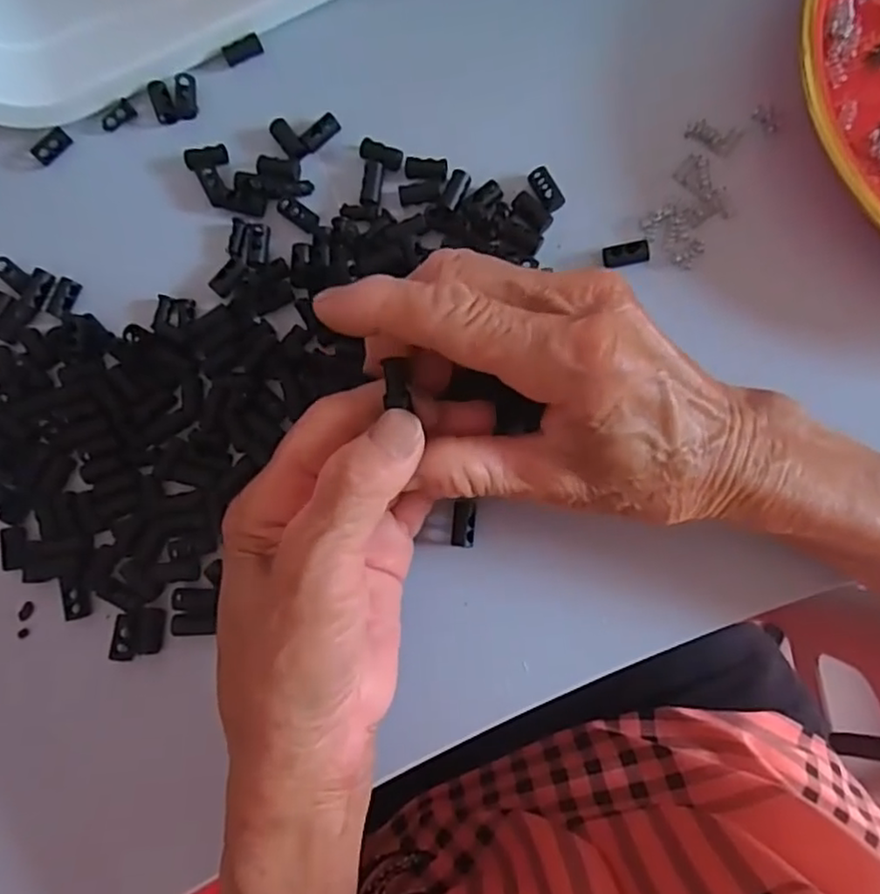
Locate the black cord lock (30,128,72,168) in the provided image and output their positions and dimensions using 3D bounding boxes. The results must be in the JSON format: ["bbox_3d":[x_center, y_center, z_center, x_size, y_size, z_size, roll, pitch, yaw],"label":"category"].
[{"bbox_3d":[-0.179,-0.138,0.307,0.007,0.008,0.017,42,88,9],"label":"black cord lock"}]

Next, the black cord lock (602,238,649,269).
[{"bbox_3d":[0.078,-0.080,0.276,0.018,0.008,0.010,-8,82,4],"label":"black cord lock"}]

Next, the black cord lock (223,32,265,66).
[{"bbox_3d":[-0.090,-0.182,0.305,0.018,0.004,0.008,-31,81,1],"label":"black cord lock"}]

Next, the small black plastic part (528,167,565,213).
[{"bbox_3d":[0.045,-0.110,0.282,0.009,0.004,0.020,-29,81,1],"label":"small black plastic part"}]

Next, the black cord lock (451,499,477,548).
[{"bbox_3d":[0.010,0.031,0.269,0.009,0.005,0.018,3,83,6],"label":"black cord lock"}]

